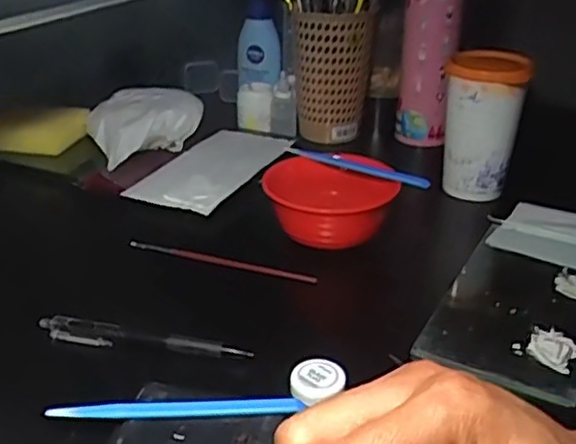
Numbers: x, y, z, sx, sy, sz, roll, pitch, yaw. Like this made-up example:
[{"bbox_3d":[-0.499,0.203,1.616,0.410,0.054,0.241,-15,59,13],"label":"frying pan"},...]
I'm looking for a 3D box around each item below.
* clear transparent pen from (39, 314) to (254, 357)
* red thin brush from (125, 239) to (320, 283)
[{"bbox_3d":[-0.097,0.076,0.443,0.144,0.013,0.013,8,28,12],"label":"clear transparent pen"},{"bbox_3d":[-0.054,0.030,0.536,0.159,0.008,0.006,11,29,18],"label":"red thin brush"}]

